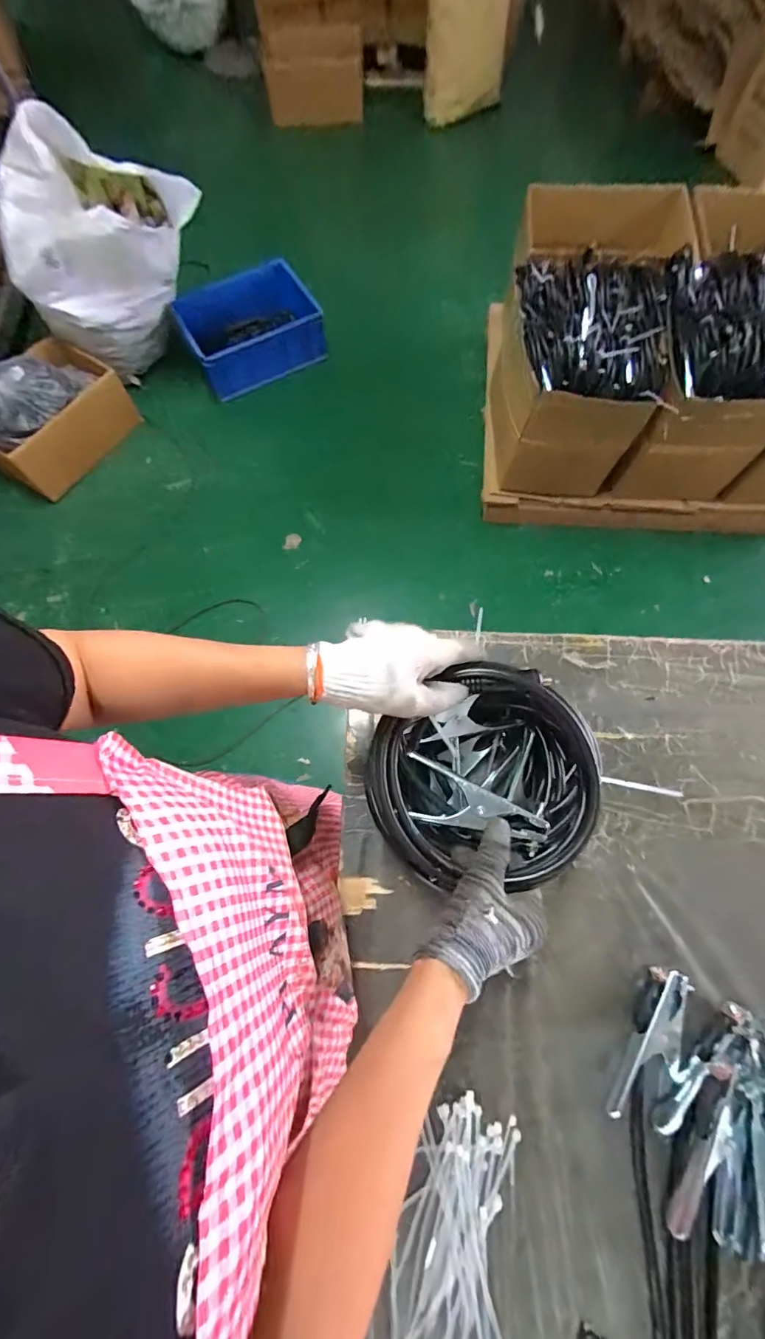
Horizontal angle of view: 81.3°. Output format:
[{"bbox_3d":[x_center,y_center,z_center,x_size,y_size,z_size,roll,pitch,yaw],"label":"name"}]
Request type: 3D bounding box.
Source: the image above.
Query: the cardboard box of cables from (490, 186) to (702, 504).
[{"bbox_3d":[0.560,-0.950,1.282,0.408,0.427,0.679,9,73,4],"label":"cardboard box of cables"}]

